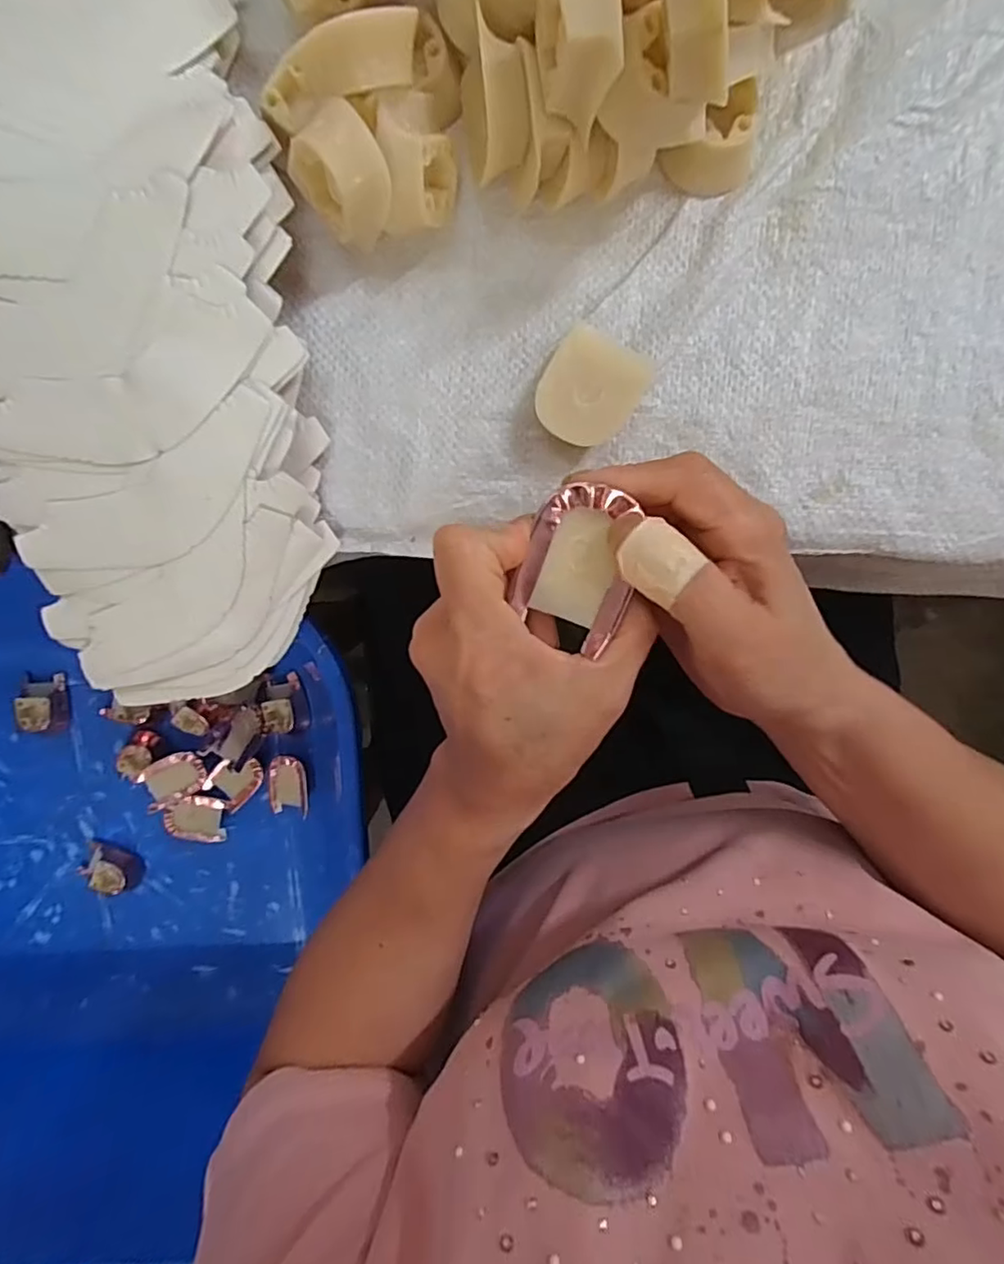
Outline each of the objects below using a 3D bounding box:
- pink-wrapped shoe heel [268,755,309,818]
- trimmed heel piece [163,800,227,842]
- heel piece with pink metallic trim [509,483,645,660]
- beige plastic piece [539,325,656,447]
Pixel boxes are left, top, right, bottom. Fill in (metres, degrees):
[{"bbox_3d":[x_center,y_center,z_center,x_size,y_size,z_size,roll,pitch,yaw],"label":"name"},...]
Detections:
[{"bbox_3d":[-0.189,0.135,0.536,0.036,0.015,0.054,0,97,2],"label":"pink-wrapped shoe heel"},{"bbox_3d":[-0.277,0.170,0.550,0.049,0.015,0.040,1,97,-18],"label":"trimmed heel piece"},{"bbox_3d":[0.027,-0.023,0.207,0.037,0.010,0.052,19,97,0],"label":"heel piece with pink metallic trim"},{"bbox_3d":[0.037,-0.102,0.258,0.040,0.021,0.045,27,97,-1],"label":"beige plastic piece"}]

